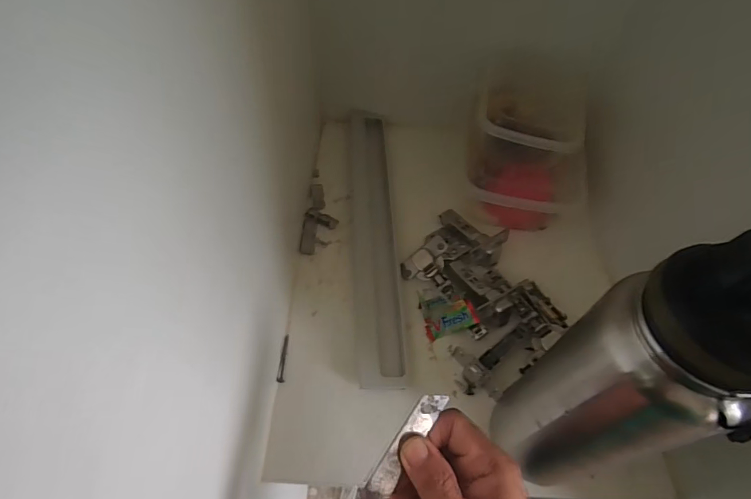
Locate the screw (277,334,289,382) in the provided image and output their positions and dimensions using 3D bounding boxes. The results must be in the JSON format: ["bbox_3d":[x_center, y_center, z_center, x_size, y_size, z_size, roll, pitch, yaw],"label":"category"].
[{"bbox_3d":[-0.091,0.108,0.430,0.006,0.008,0.049,0,54,-3],"label":"screw"}]

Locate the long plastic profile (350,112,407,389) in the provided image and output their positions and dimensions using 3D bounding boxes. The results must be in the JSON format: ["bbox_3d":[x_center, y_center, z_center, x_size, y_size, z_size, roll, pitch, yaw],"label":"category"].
[{"bbox_3d":[-0.003,-0.031,0.518,0.050,0.019,0.383,-1,54,-4],"label":"long plastic profile"}]

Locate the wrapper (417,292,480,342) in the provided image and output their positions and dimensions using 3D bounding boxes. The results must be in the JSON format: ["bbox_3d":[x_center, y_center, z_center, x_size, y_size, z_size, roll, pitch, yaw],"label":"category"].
[{"bbox_3d":[0.074,0.065,0.449,0.056,0.016,0.045,-21,79,30],"label":"wrapper"}]

